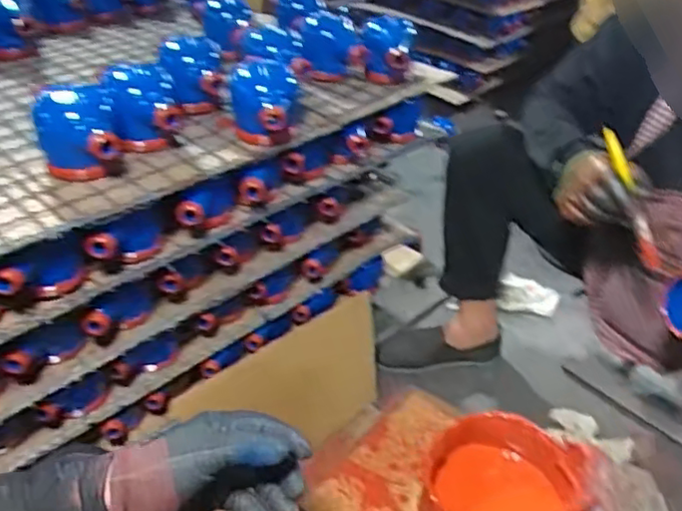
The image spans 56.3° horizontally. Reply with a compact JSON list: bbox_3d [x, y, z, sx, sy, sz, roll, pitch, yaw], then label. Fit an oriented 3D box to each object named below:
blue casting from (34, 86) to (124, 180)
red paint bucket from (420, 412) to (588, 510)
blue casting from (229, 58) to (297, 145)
[{"bbox_3d":[-0.267,-0.119,0.653,0.076,0.083,0.093,-13,39,-23],"label":"blue casting"},{"bbox_3d":[0.173,0.276,0.719,0.152,0.112,0.169,14,37,13],"label":"red paint bucket"},{"bbox_3d":[-0.093,-0.181,0.771,0.082,0.084,0.131,-2,36,-8],"label":"blue casting"}]

